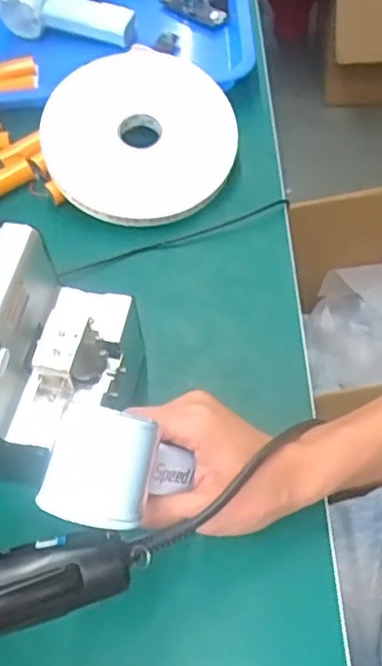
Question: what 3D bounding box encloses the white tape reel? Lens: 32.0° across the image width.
[{"bbox_3d":[-0.047,-0.186,0.627,0.171,0.014,0.176,2,74,-6],"label":"white tape reel"}]

